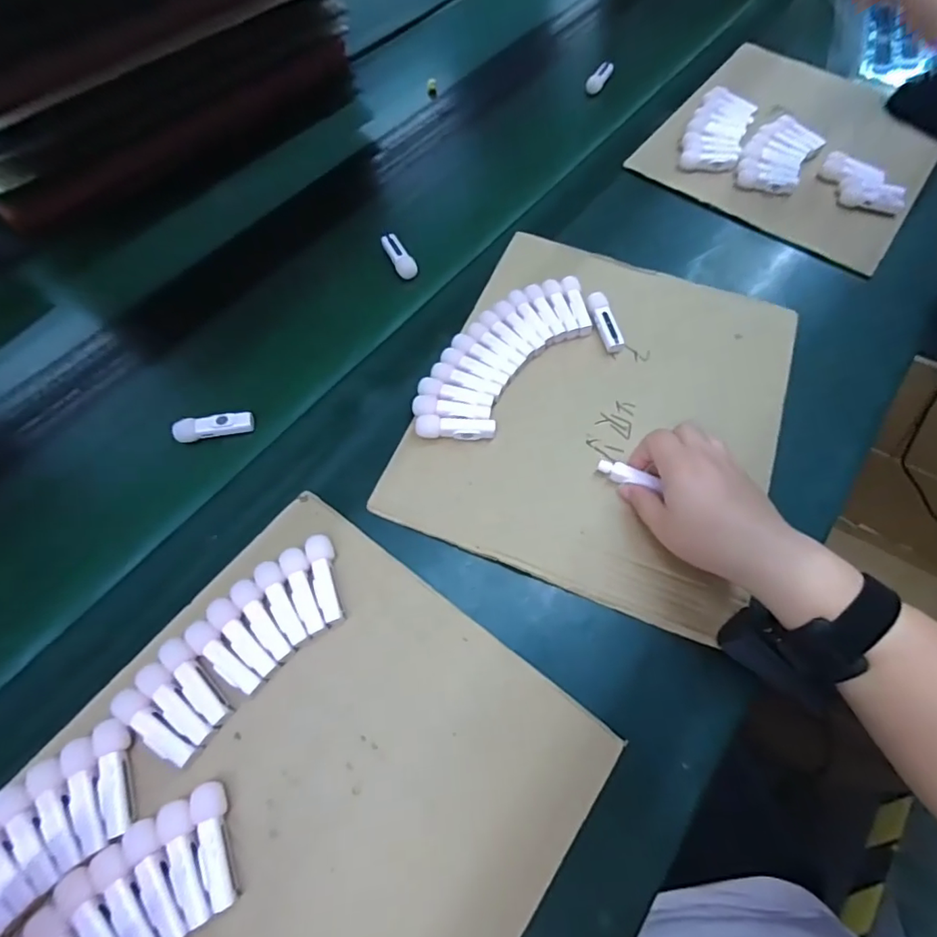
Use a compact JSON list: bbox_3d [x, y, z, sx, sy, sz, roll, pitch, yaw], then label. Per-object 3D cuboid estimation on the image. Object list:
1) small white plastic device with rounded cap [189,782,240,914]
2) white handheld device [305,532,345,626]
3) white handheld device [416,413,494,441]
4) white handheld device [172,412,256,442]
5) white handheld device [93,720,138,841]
[{"bbox_3d":[-0.149,0.221,0.311,0.016,0.019,0.064,-20,65,-10],"label":"small white plastic device with rounded cap"},{"bbox_3d":[-0.105,0.081,0.384,0.018,0.013,0.066,-13,64,-7],"label":"white handheld device"},{"bbox_3d":[-0.011,-0.033,0.441,0.065,0.016,0.017,0,63,0],"label":"white handheld device"},{"bbox_3d":[-0.217,-0.036,0.450,0.064,0.013,0.021,-8,63,-4],"label":"white handheld device"},{"bbox_3d":[-0.215,0.187,0.320,0.018,0.011,0.063,-16,64,-8],"label":"white handheld device"}]

